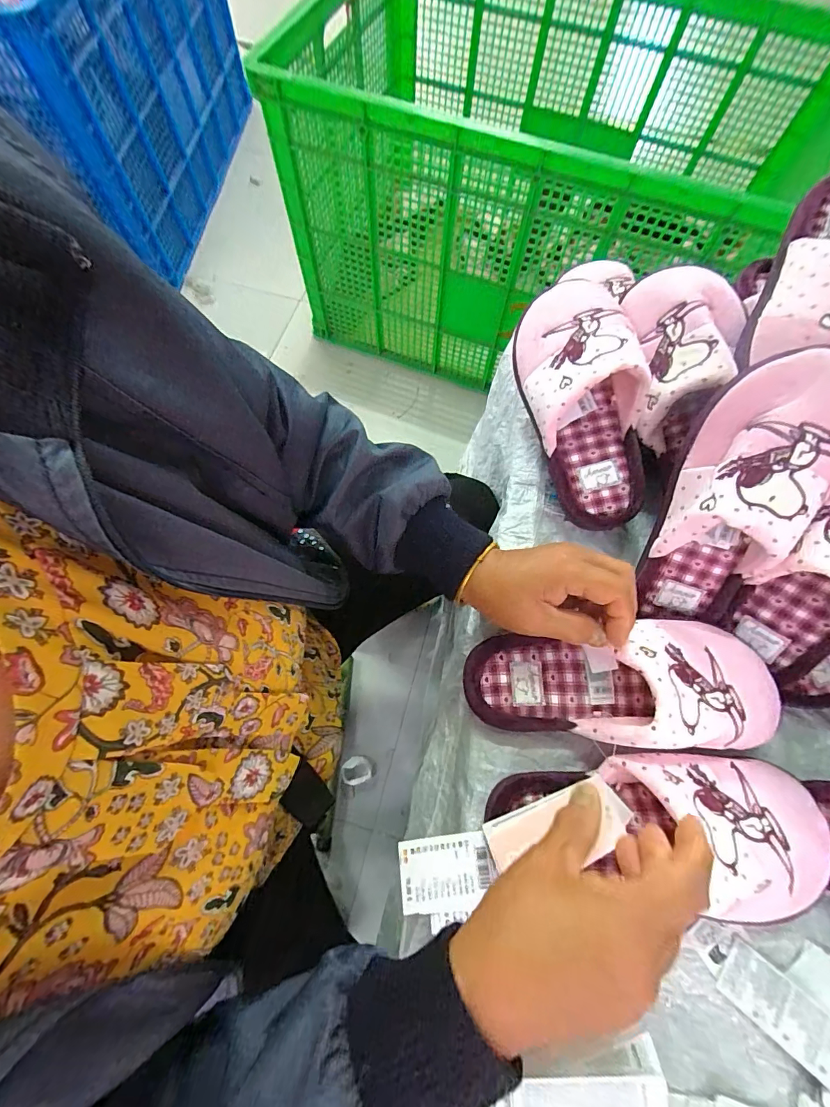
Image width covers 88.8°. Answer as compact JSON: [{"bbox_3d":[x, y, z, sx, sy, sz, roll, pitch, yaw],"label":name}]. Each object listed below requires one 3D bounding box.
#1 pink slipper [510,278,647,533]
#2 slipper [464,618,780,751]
[{"bbox_3d":[0.159,-0.145,0.394,0.095,0.082,0.244,-11,89,-6],"label":"pink slipper"},{"bbox_3d":[0.160,0.095,0.325,0.230,0.062,0.092,4,70,0],"label":"slipper"}]

